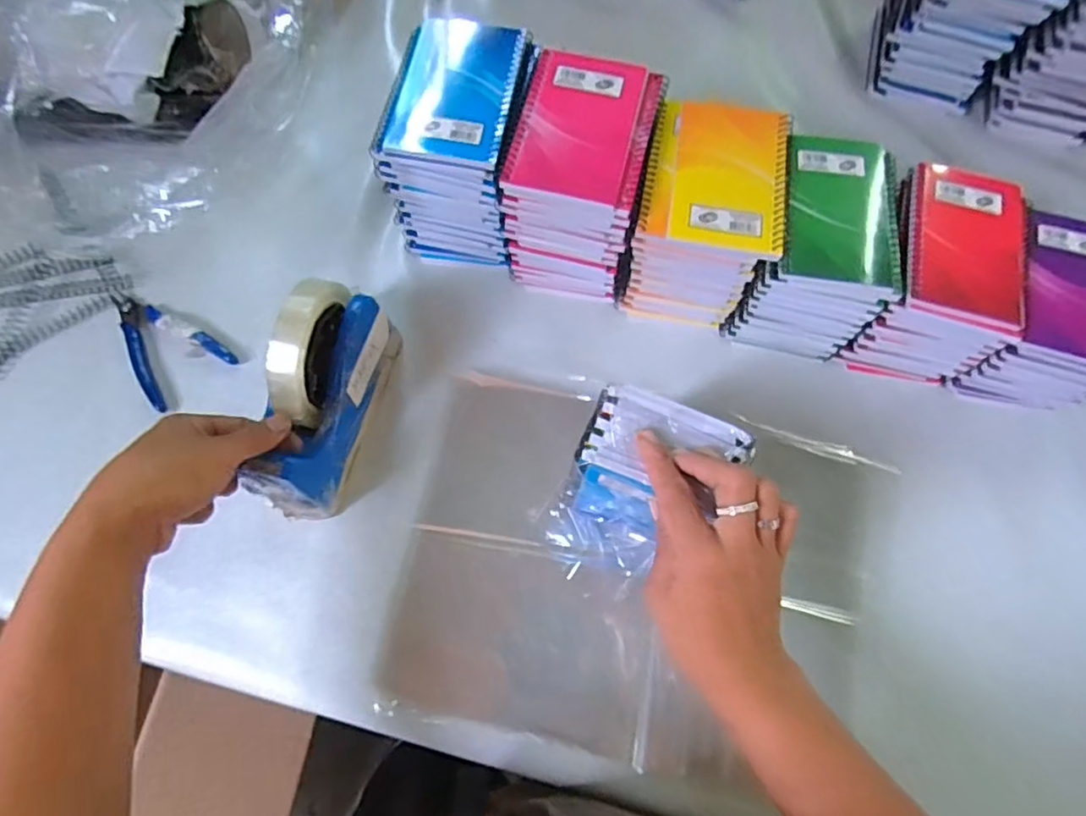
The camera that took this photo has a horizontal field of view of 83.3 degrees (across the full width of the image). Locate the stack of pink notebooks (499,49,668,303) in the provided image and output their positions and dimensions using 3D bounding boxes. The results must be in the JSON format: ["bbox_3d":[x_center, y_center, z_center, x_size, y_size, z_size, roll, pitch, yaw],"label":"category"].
[{"bbox_3d":[0.028,-0.182,0.497,0.099,0.133,0.128,12,70,2],"label":"stack of pink notebooks"}]

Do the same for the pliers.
[{"bbox_3d":[-0.316,-0.058,0.502,0.068,0.010,0.113,-42,76,-15],"label":"pliers"}]

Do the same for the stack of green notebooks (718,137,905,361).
[{"bbox_3d":[0.217,-0.126,0.496,0.097,0.108,0.131,13,70,2],"label":"stack of green notebooks"}]

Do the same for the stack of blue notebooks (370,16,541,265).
[{"bbox_3d":[-0.066,-0.212,0.507,0.096,0.127,0.131,12,70,2],"label":"stack of blue notebooks"}]

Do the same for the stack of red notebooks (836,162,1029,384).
[{"bbox_3d":[0.313,-0.103,0.495,0.089,0.102,0.134,18,70,4],"label":"stack of red notebooks"}]

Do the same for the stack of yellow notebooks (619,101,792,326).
[{"bbox_3d":[0.126,-0.153,0.499,0.097,0.115,0.122,13,70,2],"label":"stack of yellow notebooks"}]

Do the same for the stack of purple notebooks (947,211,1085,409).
[{"bbox_3d":[0.411,-0.080,0.501,0.093,0.081,0.149,21,70,5],"label":"stack of purple notebooks"}]

